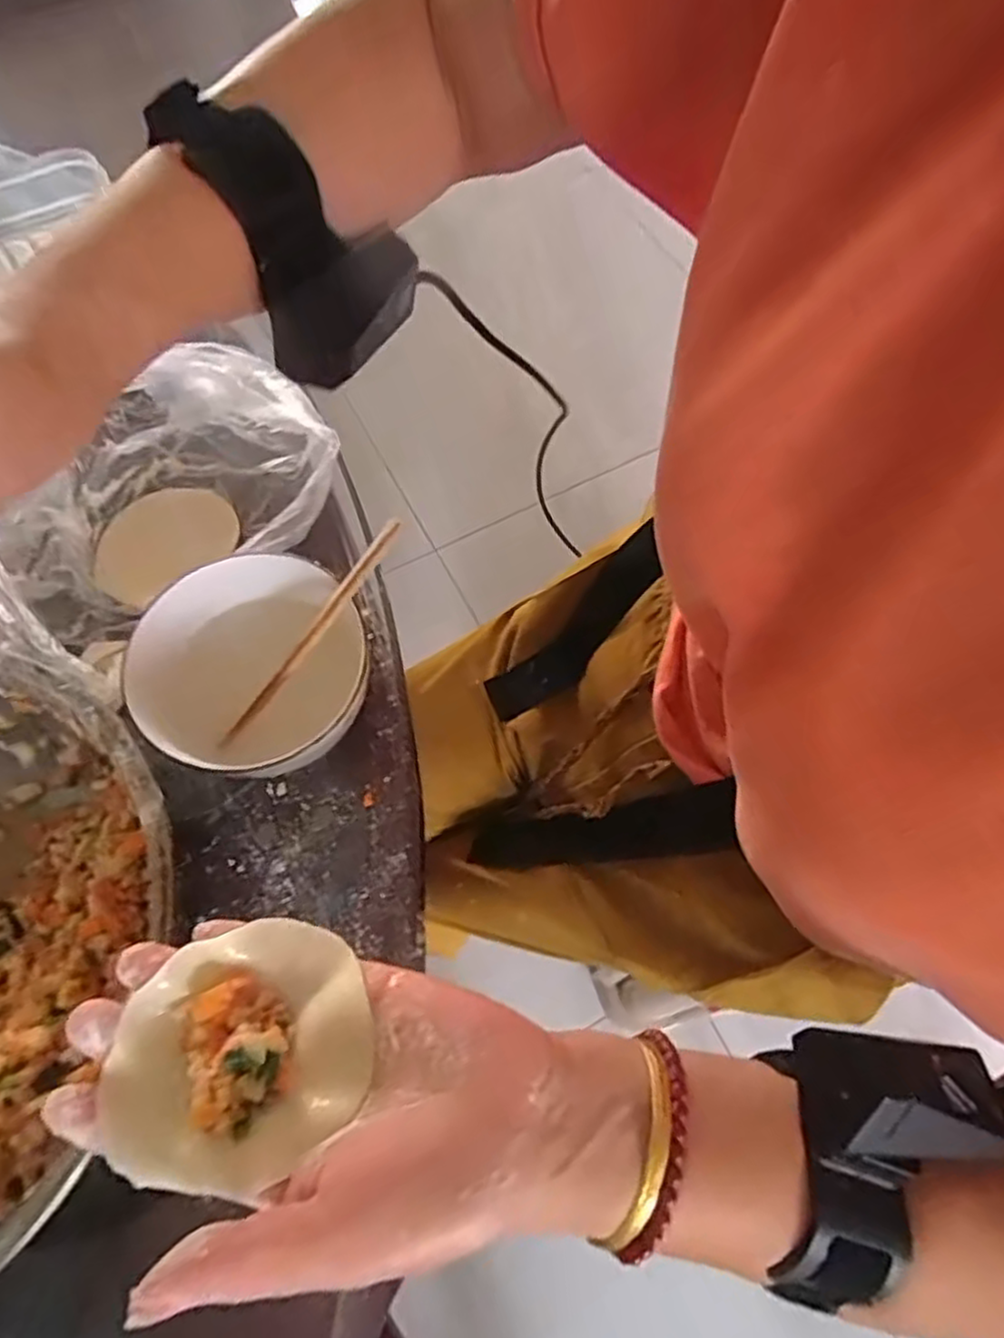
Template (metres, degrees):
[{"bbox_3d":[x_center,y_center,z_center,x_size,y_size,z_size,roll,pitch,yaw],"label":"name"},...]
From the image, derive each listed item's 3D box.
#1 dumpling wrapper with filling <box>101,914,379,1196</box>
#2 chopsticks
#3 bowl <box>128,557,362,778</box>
[{"bbox_3d":[-0.084,0.122,0.231,0.078,0.013,0.072,-1,66,2],"label":"dumpling wrapper with filling"},{"bbox_3d":[-0.091,-0.016,0.344,0.009,0.009,0.135,44,101,19],"label":"chopsticks"},{"bbox_3d":[-0.123,0.000,0.359,0.091,0.054,0.106,39,72,17],"label":"bowl"}]

